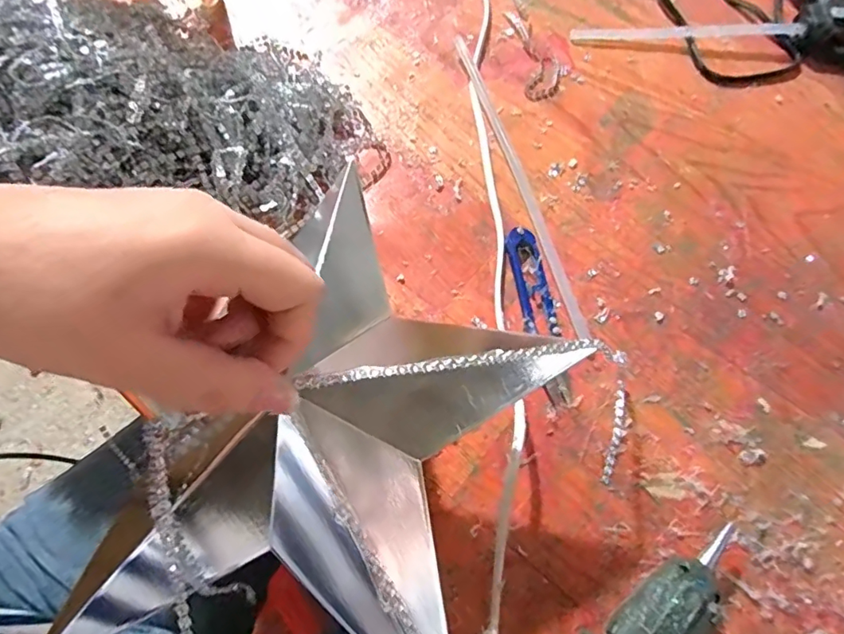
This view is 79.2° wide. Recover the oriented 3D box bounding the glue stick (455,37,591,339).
[{"bbox_3d":[0.068,-0.104,0.366,0.011,0.005,0.262,-15,69,-7],"label":"glue stick"}]

